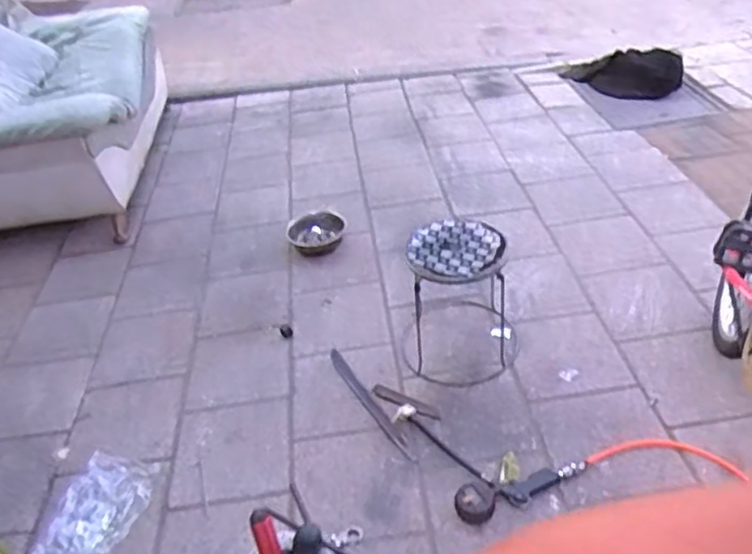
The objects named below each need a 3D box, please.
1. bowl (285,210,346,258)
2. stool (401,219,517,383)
[{"bbox_3d":[-0.181,-0.137,1.935,0.178,0.047,0.181,-5,39,4],"label":"bowl"},{"bbox_3d":[0.190,0.032,1.467,0.267,0.278,0.293,-5,39,4],"label":"stool"}]

